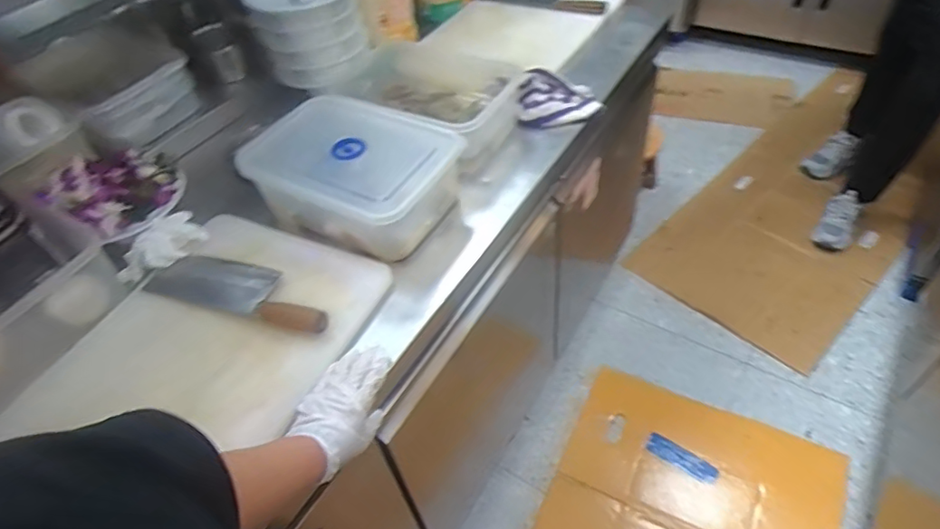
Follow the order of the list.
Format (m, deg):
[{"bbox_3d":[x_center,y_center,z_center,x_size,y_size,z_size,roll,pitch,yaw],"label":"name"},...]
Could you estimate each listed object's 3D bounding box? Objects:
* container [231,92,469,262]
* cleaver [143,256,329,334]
[{"bbox_3d":[-0.172,-0.143,0.903,0.299,0.126,0.221,20,54,23],"label":"container"},{"bbox_3d":[-0.326,0.029,0.799,0.311,0.031,0.076,13,51,18],"label":"cleaver"}]

